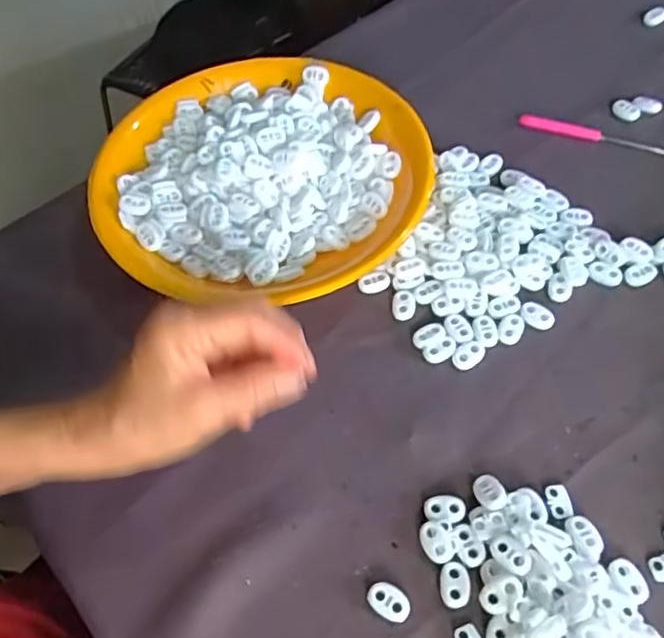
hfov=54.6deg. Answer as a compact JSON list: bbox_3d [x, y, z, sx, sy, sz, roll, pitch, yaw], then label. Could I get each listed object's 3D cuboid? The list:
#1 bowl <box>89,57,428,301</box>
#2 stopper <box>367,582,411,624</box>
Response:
[{"bbox_3d":[-0.046,-0.110,0.478,0.228,0.039,0.233,-2,56,2],"label":"bowl"},{"bbox_3d":[0.029,0.147,0.334,0.023,0.005,0.015,24,61,18],"label":"stopper"}]

